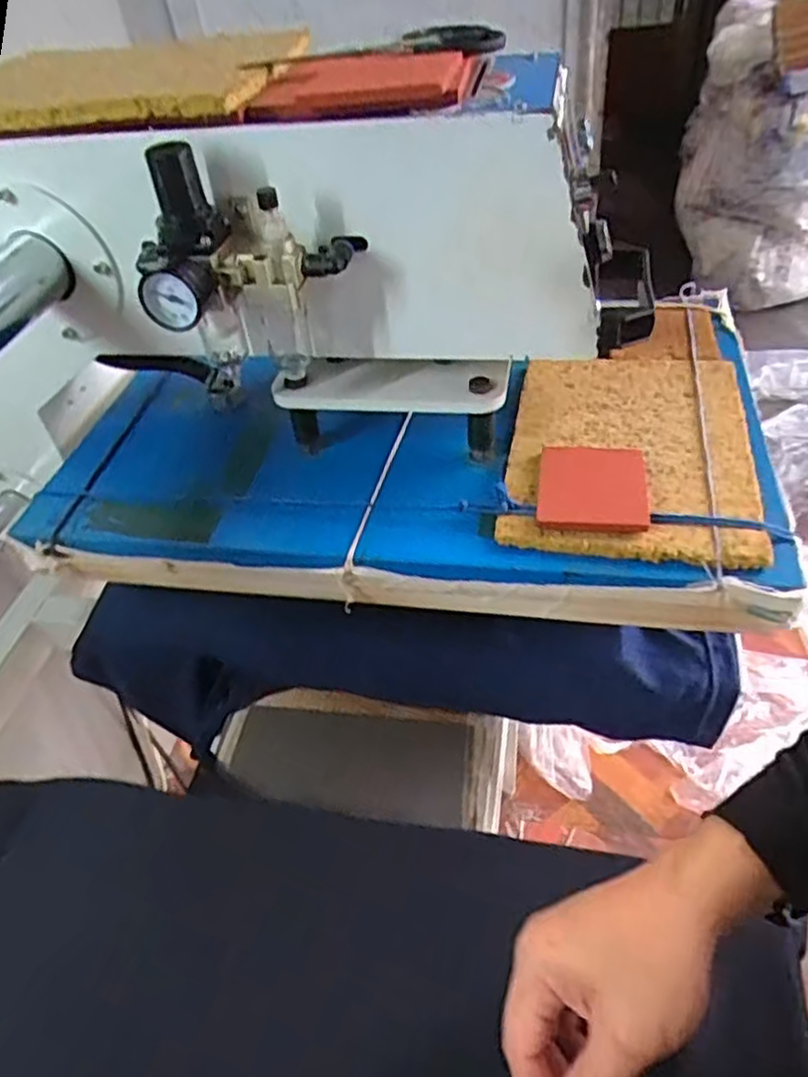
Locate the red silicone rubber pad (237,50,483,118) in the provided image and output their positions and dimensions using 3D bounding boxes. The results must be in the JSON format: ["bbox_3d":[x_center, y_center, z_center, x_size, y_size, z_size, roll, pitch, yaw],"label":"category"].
[{"bbox_3d":[-0.026,-0.289,0.445,0.140,0.018,0.087,4,45,12],"label":"red silicone rubber pad"}]

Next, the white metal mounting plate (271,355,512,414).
[{"bbox_3d":[-0.012,-0.118,0.541,0.178,0.042,0.012,3,19,8],"label":"white metal mounting plate"}]

